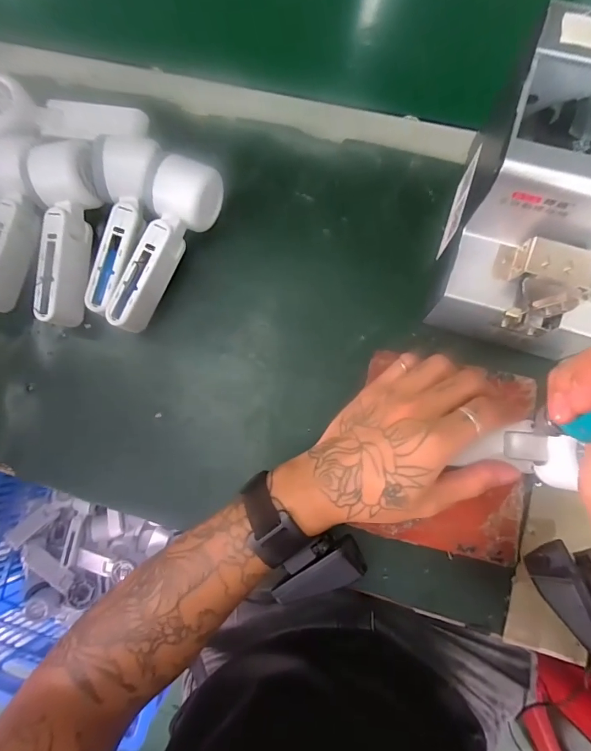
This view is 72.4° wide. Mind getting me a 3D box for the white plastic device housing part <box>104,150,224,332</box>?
[{"bbox_3d":[-0.120,-0.117,0.377,0.051,0.058,0.165,20,83,7],"label":"white plastic device housing part"}]

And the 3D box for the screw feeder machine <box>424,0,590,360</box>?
[{"bbox_3d":[0.191,-0.118,0.302,0.118,0.144,0.173,18,83,7],"label":"screw feeder machine"}]

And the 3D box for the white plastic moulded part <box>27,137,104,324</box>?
[{"bbox_3d":[-0.210,-0.127,0.374,0.047,0.056,0.154,1,81,5],"label":"white plastic moulded part"}]

